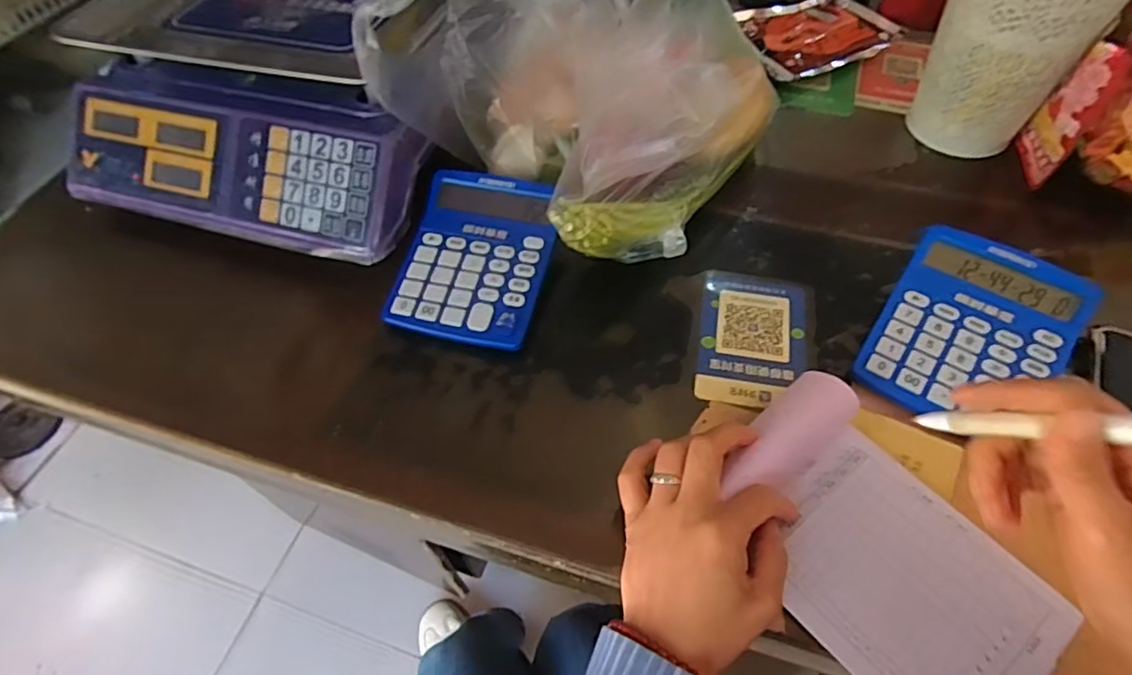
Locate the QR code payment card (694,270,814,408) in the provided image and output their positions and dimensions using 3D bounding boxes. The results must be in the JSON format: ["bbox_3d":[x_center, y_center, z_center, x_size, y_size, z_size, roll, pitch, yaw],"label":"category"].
[{"bbox_3d":[0.148,-0.001,0.468,0.085,0.004,0.124,7,56,7],"label":"QR code payment card"}]

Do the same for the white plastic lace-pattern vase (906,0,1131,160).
[{"bbox_3d":[0.396,-0.264,0.539,0.122,0.164,0.130,36,64,24],"label":"white plastic lace-pattern vase"}]

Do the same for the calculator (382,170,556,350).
[{"bbox_3d":[-0.074,-0.070,0.490,0.115,0.038,0.148,9,56,9],"label":"calculator"}]

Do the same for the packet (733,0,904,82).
[{"bbox_3d":[0.284,-0.352,0.690,0.165,0.023,0.126,-17,56,-9],"label":"packet"}]

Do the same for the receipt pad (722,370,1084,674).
[{"bbox_3d":[0.184,0.124,0.357,0.123,0.034,0.197,-34,60,-19],"label":"receipt pad"}]

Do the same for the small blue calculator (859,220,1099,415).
[{"bbox_3d":[0.293,-0.006,0.429,0.120,0.038,0.145,30,61,21],"label":"small blue calculator"}]

